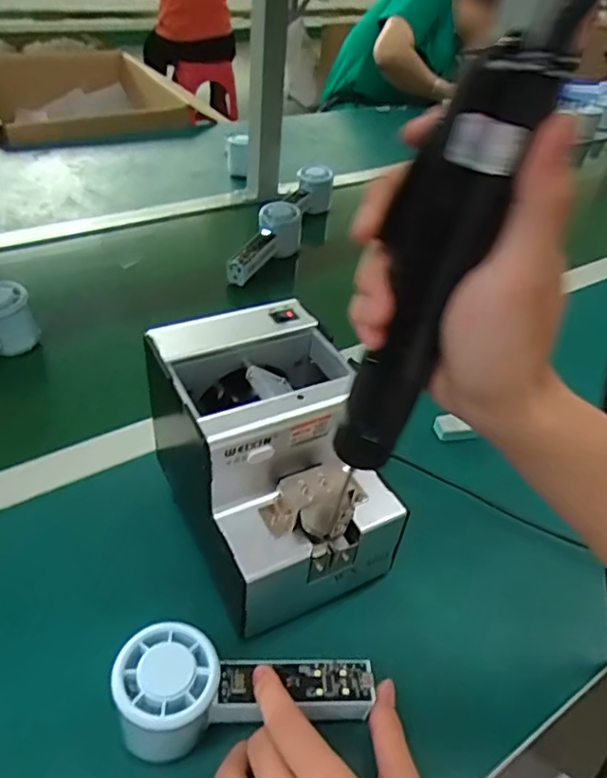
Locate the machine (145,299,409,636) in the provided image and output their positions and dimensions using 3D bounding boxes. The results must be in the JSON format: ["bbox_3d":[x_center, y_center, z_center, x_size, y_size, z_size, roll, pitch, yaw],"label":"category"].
[{"bbox_3d":[-0.026,0.051,0.426,0.130,0.144,0.178,-17,46,-26],"label":"machine"}]

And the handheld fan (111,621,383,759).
[{"bbox_3d":[-0.038,0.186,0.347,0.150,0.052,0.060,12,38,-16],"label":"handheld fan"}]

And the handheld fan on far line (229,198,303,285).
[{"bbox_3d":[-0.058,-0.196,0.808,0.052,0.061,0.151,26,63,20],"label":"handheld fan on far line"}]

